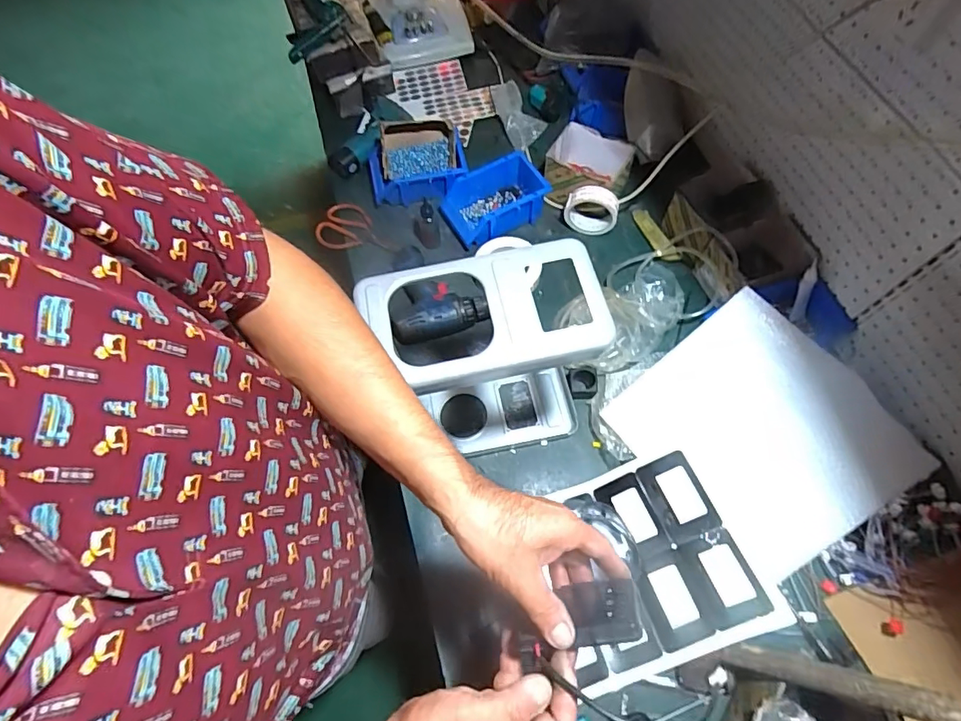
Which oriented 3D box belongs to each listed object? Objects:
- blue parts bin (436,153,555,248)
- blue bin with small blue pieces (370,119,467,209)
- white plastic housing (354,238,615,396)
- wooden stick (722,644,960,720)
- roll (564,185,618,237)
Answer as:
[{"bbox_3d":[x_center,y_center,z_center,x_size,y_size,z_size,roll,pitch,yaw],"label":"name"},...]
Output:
[{"bbox_3d":[0.026,-0.301,0.946,0.186,0.085,0.126,-21,66,-8],"label":"blue parts bin"},{"bbox_3d":[-0.124,-0.383,0.937,0.186,0.111,0.104,-4,64,0],"label":"blue bin with small blue pieces"},{"bbox_3d":[0.004,-0.047,0.520,0.252,0.038,0.139,-11,65,-3],"label":"white plastic housing"},{"bbox_3d":[0.361,0.330,0.512,0.022,0.214,0.030,29,62,-29],"label":"wooden stick"},{"bbox_3d":[0.203,-0.276,0.903,0.094,0.089,0.030,15,66,9],"label":"roll"}]

